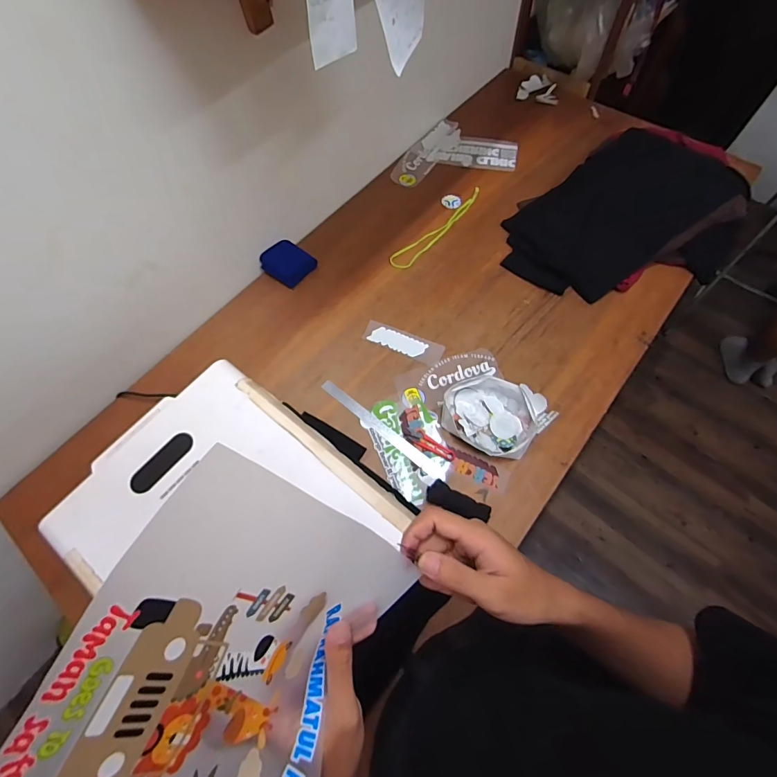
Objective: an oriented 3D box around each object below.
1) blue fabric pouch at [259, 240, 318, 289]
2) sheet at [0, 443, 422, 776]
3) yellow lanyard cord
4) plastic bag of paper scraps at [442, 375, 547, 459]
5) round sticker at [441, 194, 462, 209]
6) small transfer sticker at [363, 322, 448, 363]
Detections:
[{"bbox_3d":[-0.270,-0.340,1.070,0.116,0.041,0.111,36,72,17],"label":"blue fabric pouch"},{"bbox_3d":[-0.077,0.171,0.243,0.032,0.228,0.205,4,59,41],"label":"sheet"},{"bbox_3d":[0.152,-0.457,1.121,0.378,0.013,0.064,-42,70,-15],"label":"yellow lanyard cord"},{"bbox_3d":[0.221,0.058,0.863,0.199,0.042,0.166,19,68,11],"label":"plastic bag of paper scraps"},{"bbox_3d":[0.185,-0.552,1.172,0.061,0.007,0.049,18,68,11],"label":"round sticker"},{"bbox_3d":[0.037,-0.113,0.973,0.199,0.006,0.060,21,68,12],"label":"small transfer sticker"}]

